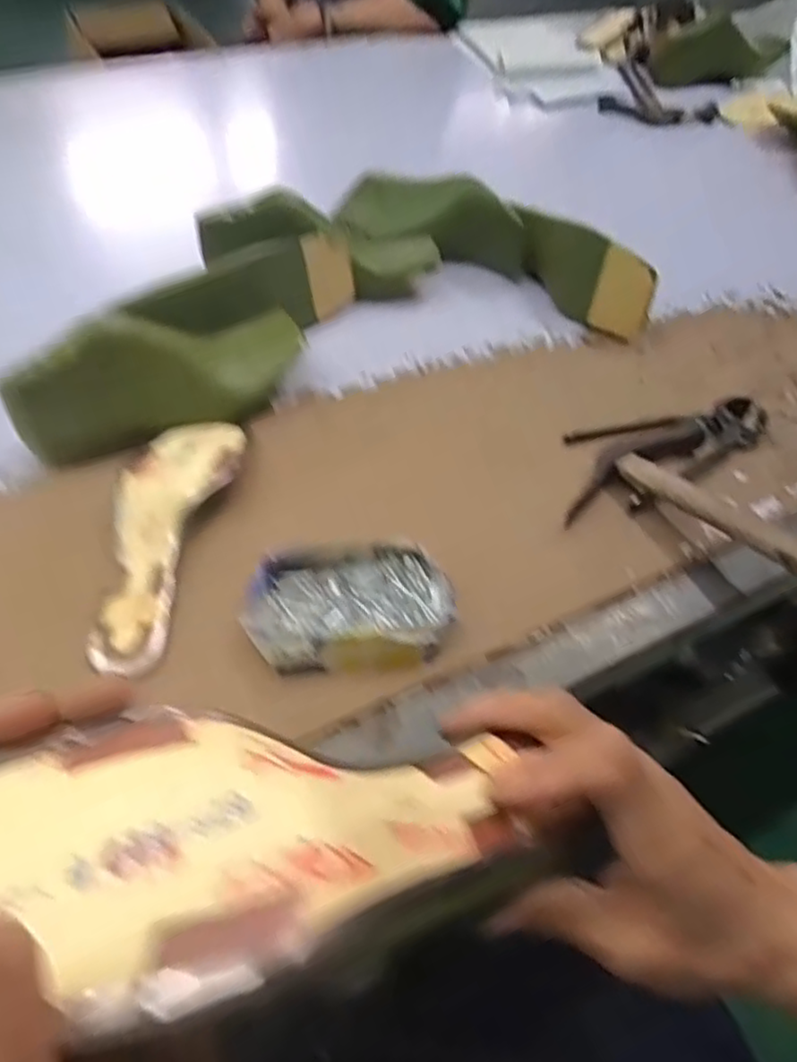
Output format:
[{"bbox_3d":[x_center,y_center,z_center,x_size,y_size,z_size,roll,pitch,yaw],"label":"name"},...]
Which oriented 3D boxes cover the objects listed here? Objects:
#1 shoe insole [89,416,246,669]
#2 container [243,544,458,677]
[{"bbox_3d":[-0.167,-0.002,0.476,0.069,0.033,0.206,9,50,4],"label":"shoe insole"},{"bbox_3d":[-0.032,0.047,0.447,0.128,0.029,0.087,-3,51,-6],"label":"container"}]

